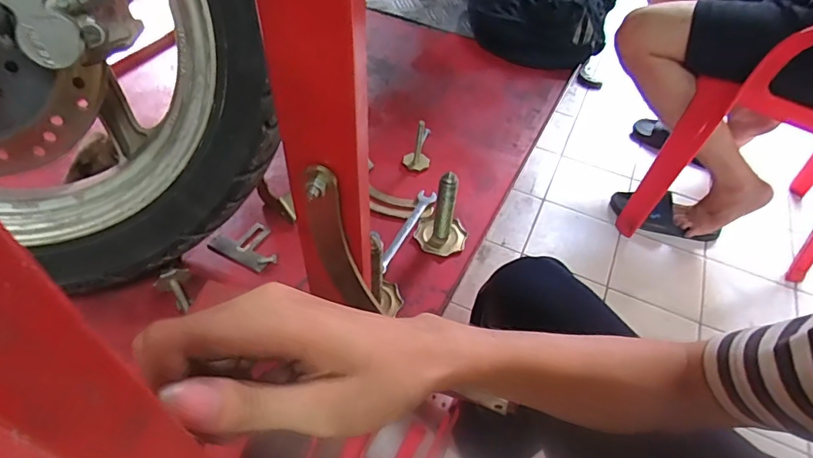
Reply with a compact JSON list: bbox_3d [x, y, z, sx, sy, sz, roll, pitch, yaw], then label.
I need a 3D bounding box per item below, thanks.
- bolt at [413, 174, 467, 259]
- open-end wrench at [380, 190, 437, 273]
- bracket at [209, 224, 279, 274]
[{"bbox_3d":[0.040,-0.020,0.500,0.055,0.083,0.050,14,50,7],"label":"bolt"},{"bbox_3d":[0.001,0.001,0.527,0.020,0.009,0.124,21,51,12],"label":"open-end wrench"},{"bbox_3d":[-0.163,0.015,0.514,0.074,0.013,0.051,24,52,15],"label":"bracket"}]

